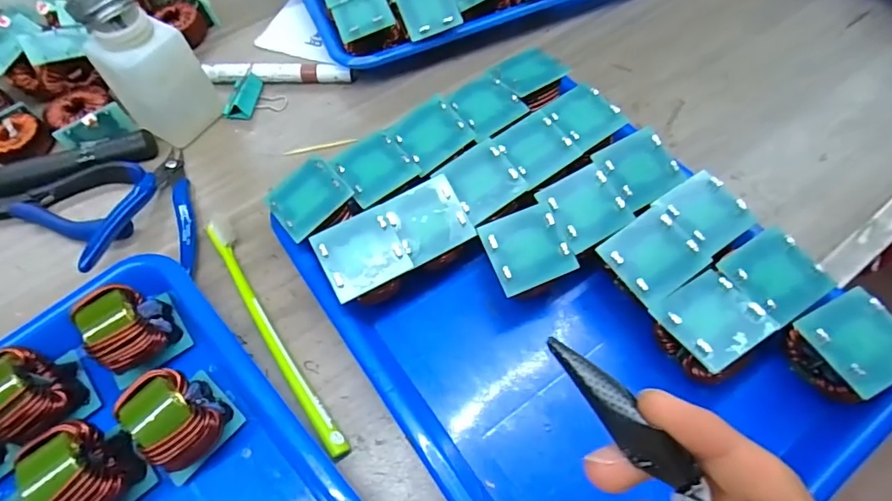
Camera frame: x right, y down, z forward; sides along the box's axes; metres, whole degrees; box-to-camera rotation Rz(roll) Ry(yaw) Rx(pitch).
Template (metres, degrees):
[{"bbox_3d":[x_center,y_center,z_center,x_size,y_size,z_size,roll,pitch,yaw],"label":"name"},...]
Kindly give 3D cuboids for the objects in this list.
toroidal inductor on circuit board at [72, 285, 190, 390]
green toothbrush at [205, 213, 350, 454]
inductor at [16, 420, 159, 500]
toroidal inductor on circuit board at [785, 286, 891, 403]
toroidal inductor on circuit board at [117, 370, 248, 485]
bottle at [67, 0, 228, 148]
[{"bbox_3d":[-0.187,0.050,0.294,0.041,0.055,0.044,-32,63,-15],"label":"toroidal inductor on circuit board"},{"bbox_3d":[-0.112,0.049,0.313,0.014,0.014,0.187,-31,63,-15],"label":"green toothbrush"},{"bbox_3d":[-0.189,0.118,0.253,0.047,0.048,0.046,40,69,23],"label":"inductor"},{"bbox_3d":[0.213,0.056,0.266,0.047,0.050,0.044,-24,61,-11],"label":"toroidal inductor on circuit board"},{"bbox_3d":[-0.145,0.092,0.266,0.047,0.049,0.050,-37,64,-17],"label":"toroidal inductor on circuit board"},{"bbox_3d":[-0.220,-0.133,0.361,0.061,0.116,0.051,15,62,12],"label":"bottle"}]

